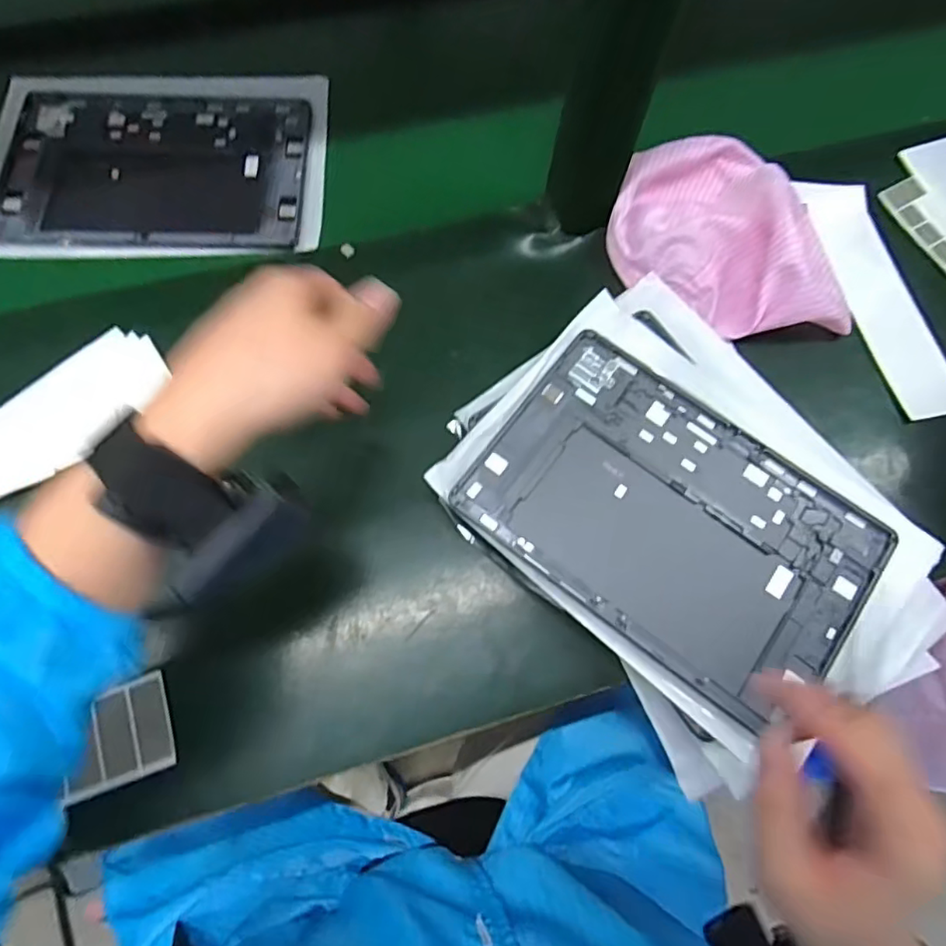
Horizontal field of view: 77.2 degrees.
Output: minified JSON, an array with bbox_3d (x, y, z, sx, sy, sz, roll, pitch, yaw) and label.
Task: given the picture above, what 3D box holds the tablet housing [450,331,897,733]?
[{"bbox_3d":[0.136,0.029,0.401,0.253,0.012,0.171,35,72,10],"label":"tablet housing"}]

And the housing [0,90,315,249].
[{"bbox_3d":[-0.276,-0.272,0.524,0.253,0.009,0.176,2,70,-2],"label":"housing"}]

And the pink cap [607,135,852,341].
[{"bbox_3d":[0.220,-0.199,0.493,0.205,0.059,0.178,18,70,5],"label":"pink cap"}]

